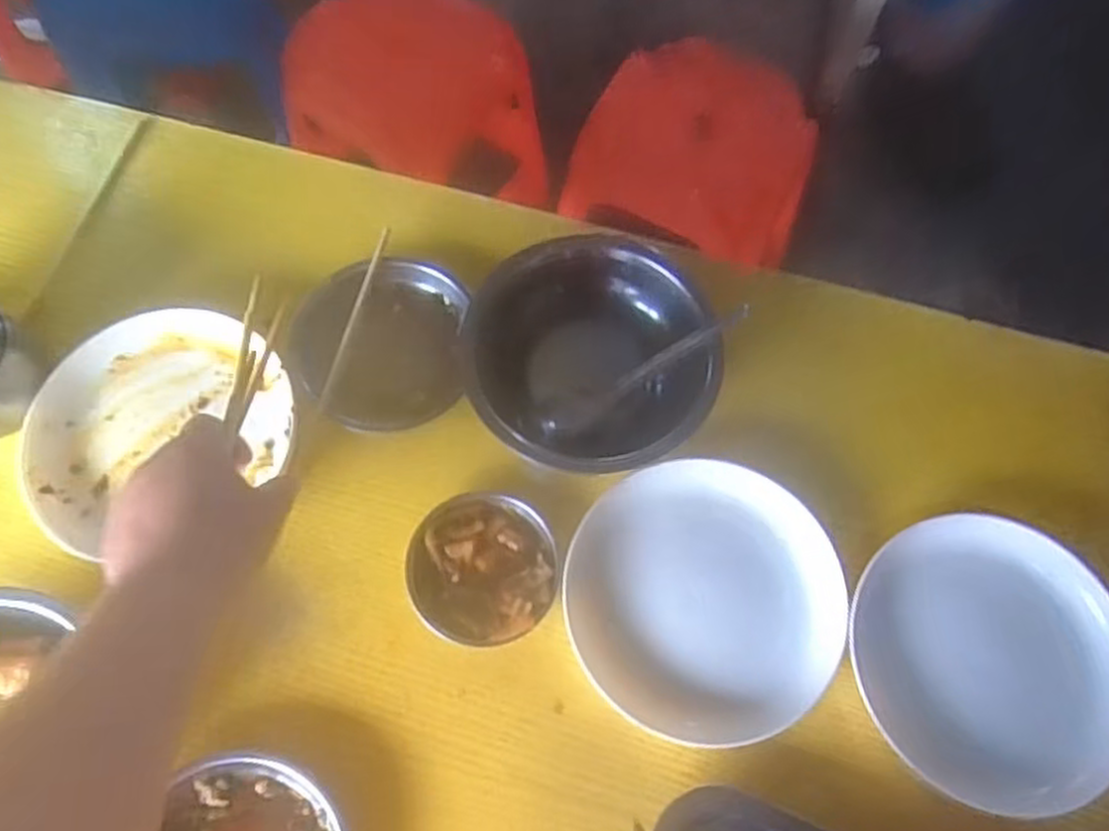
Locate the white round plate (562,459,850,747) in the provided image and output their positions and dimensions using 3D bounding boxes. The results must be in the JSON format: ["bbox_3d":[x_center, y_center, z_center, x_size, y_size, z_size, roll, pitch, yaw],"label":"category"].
[{"bbox_3d":[0.092,0.112,0.490,0.159,0.027,0.167,1,68,-2],"label":"white round plate"}]

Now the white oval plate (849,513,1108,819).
[{"bbox_3d":[0.262,0.147,0.479,0.164,0.034,0.163,-4,68,-4],"label":"white oval plate"}]

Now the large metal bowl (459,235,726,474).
[{"bbox_3d":[0.027,-0.037,0.520,0.170,0.067,0.156,1,68,-2],"label":"large metal bowl"}]

